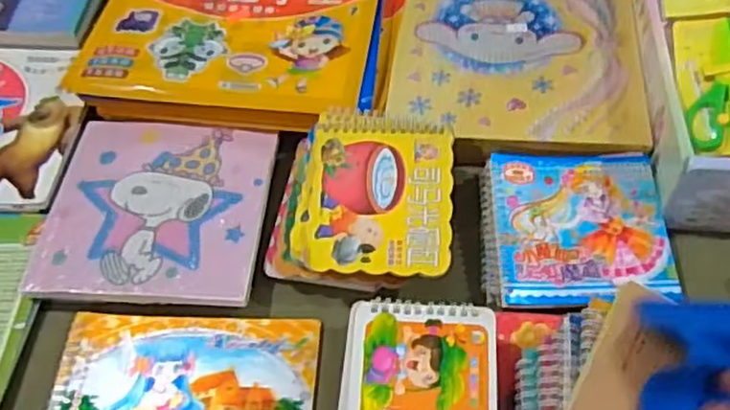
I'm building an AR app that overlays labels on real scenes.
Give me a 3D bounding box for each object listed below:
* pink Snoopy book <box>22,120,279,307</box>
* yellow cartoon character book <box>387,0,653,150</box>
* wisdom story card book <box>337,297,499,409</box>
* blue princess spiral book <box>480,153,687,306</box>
[{"bbox_3d":[-0.193,0.001,0.642,0.202,0.018,0.189,2,56,6],"label":"pink Snoopy book"},{"bbox_3d":[0.156,-0.174,0.707,0.236,0.013,0.271,3,57,6],"label":"yellow cartoon character book"},{"bbox_3d":[0.038,0.135,0.493,0.113,0.016,0.134,3,57,6],"label":"wisdom story card book"},{"bbox_3d":[0.180,0.019,0.597,0.153,0.024,0.138,0,56,4],"label":"blue princess spiral book"}]

